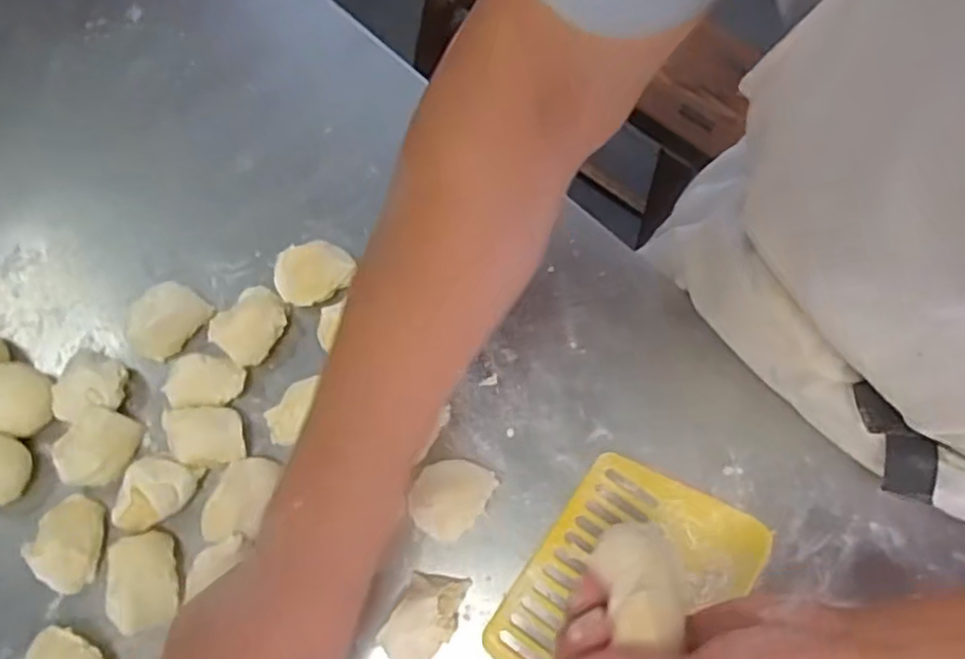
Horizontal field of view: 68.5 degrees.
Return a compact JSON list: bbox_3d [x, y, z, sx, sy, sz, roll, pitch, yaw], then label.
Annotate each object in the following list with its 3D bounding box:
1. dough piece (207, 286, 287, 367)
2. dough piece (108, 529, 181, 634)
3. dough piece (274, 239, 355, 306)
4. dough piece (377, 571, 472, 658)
[{"bbox_3d":[-0.156,-0.005,0.477,0.039,0.032,0.051,33,75,10],"label":"dough piece"},{"bbox_3d":[-0.202,0.150,0.424,0.034,0.021,0.054,-13,72,-5],"label":"dough piece"},{"bbox_3d":[-0.115,-0.038,0.488,0.052,0.035,0.033,-25,74,-8],"label":"dough piece"},{"bbox_3d":[-0.034,0.171,0.419,0.036,0.026,0.057,27,74,8],"label":"dough piece"}]

